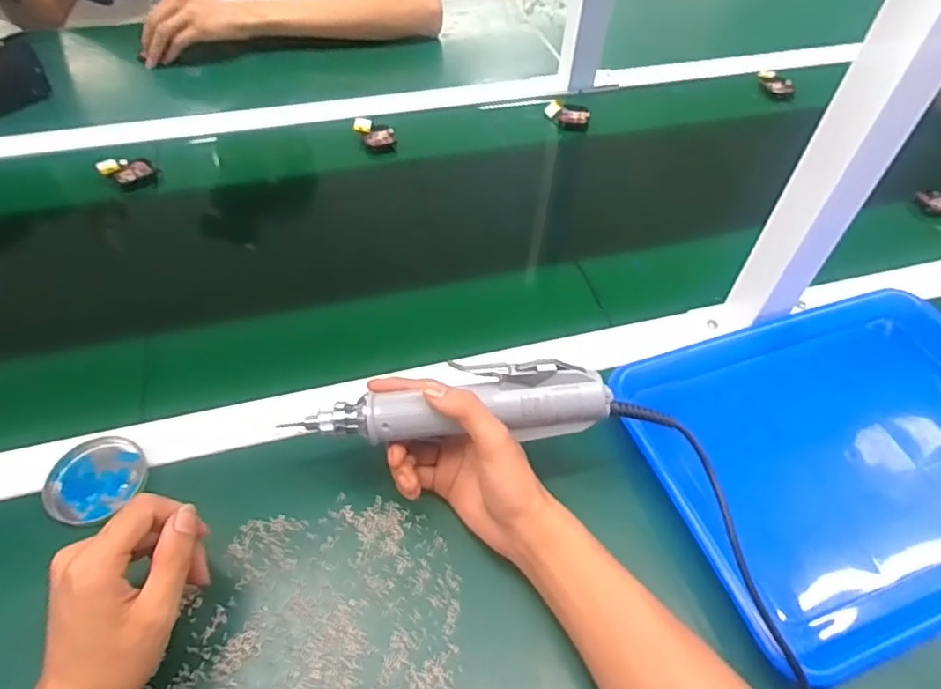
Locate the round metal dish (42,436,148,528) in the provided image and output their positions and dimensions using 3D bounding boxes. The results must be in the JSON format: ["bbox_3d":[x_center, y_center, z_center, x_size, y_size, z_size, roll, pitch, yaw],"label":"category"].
[{"bbox_3d":[-0.270,0.096,0.440,0.055,0.018,0.063,30,56,19],"label":"round metal dish"}]

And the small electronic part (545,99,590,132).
[{"bbox_3d":[0.125,-0.295,0.791,0.057,0.025,0.024,19,53,12],"label":"small electronic part"}]

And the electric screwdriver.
[{"bbox_3d":[-0.013,0.041,0.401,0.204,0.043,0.034,-5,52,0],"label":"electric screwdriver"}]

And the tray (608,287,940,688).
[{"bbox_3d":[0.303,0.085,0.485,0.327,0.038,0.254,-14,53,-14],"label":"tray"}]

